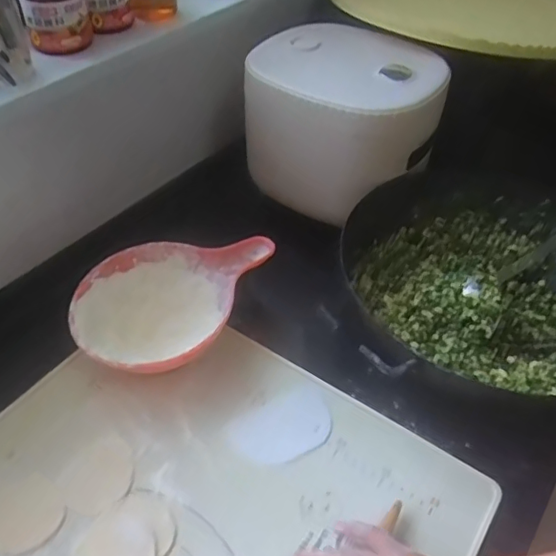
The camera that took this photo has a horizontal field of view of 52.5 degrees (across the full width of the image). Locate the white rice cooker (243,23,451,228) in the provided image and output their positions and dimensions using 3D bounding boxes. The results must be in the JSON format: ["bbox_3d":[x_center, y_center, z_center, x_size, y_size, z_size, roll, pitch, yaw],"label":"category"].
[{"bbox_3d":[0.084,-0.200,0.743,0.229,0.184,0.172,32,52,27],"label":"white rice cooker"}]

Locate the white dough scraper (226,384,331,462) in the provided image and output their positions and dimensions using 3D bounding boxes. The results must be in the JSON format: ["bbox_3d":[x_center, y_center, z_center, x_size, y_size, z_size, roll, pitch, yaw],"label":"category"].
[{"bbox_3d":[0.005,0.151,0.567,0.100,0.005,0.066,-24,49,-18],"label":"white dough scraper"}]

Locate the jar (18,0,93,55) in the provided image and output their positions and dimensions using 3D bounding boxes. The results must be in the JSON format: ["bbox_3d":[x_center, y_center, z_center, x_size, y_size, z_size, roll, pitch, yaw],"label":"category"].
[{"bbox_3d":[-0.247,-0.303,0.619,0.070,0.082,0.071,-13,47,-15],"label":"jar"}]

